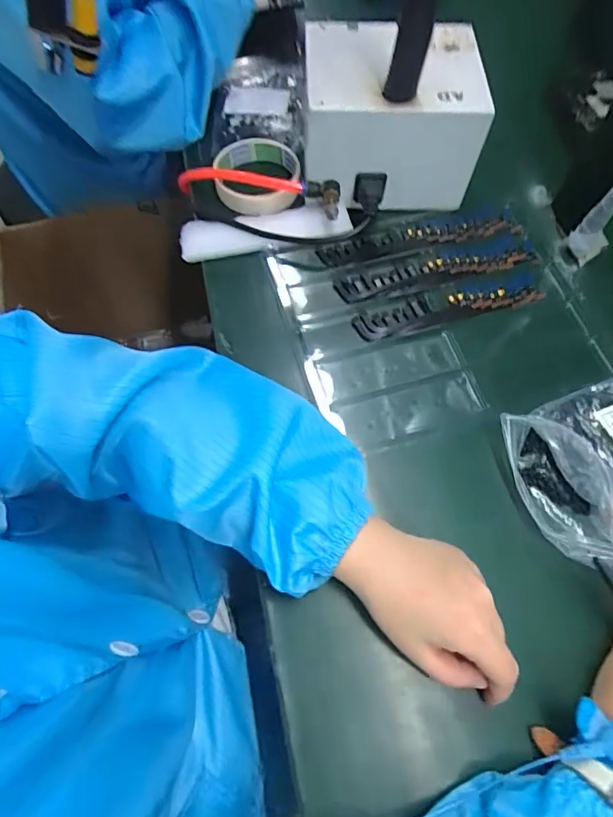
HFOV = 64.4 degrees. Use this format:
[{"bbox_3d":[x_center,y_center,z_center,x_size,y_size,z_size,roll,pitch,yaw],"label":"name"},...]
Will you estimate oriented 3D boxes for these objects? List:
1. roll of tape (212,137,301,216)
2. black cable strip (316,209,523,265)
[{"bbox_3d":[-0.049,-0.236,0.493,0.084,0.032,0.095,-6,66,-6],"label":"roll of tape"},{"bbox_3d":[0.108,-0.165,0.475,0.193,0.017,0.035,-12,66,-8],"label":"black cable strip"}]

